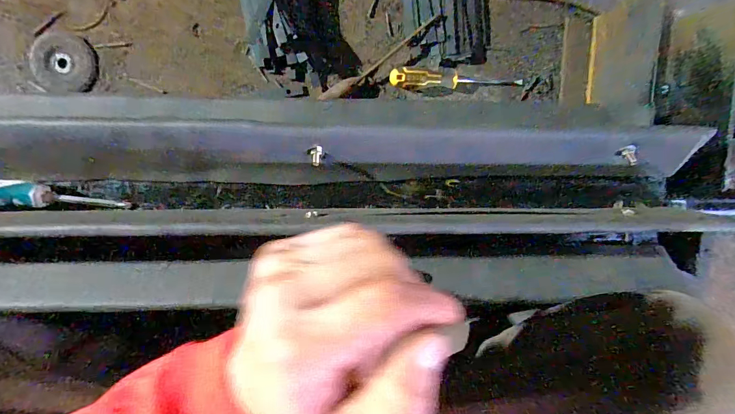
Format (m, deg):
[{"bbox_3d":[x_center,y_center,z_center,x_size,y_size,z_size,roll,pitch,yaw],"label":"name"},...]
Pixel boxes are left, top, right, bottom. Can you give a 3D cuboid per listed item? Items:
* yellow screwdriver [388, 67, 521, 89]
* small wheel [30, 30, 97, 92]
[{"bbox_3d":[0.146,-0.204,0.596,0.218,0.029,0.026,-1,97,-3],"label":"yellow screwdriver"},{"bbox_3d":[-0.467,-0.222,0.571,0.094,0.012,0.086,0,97,-3],"label":"small wheel"}]

